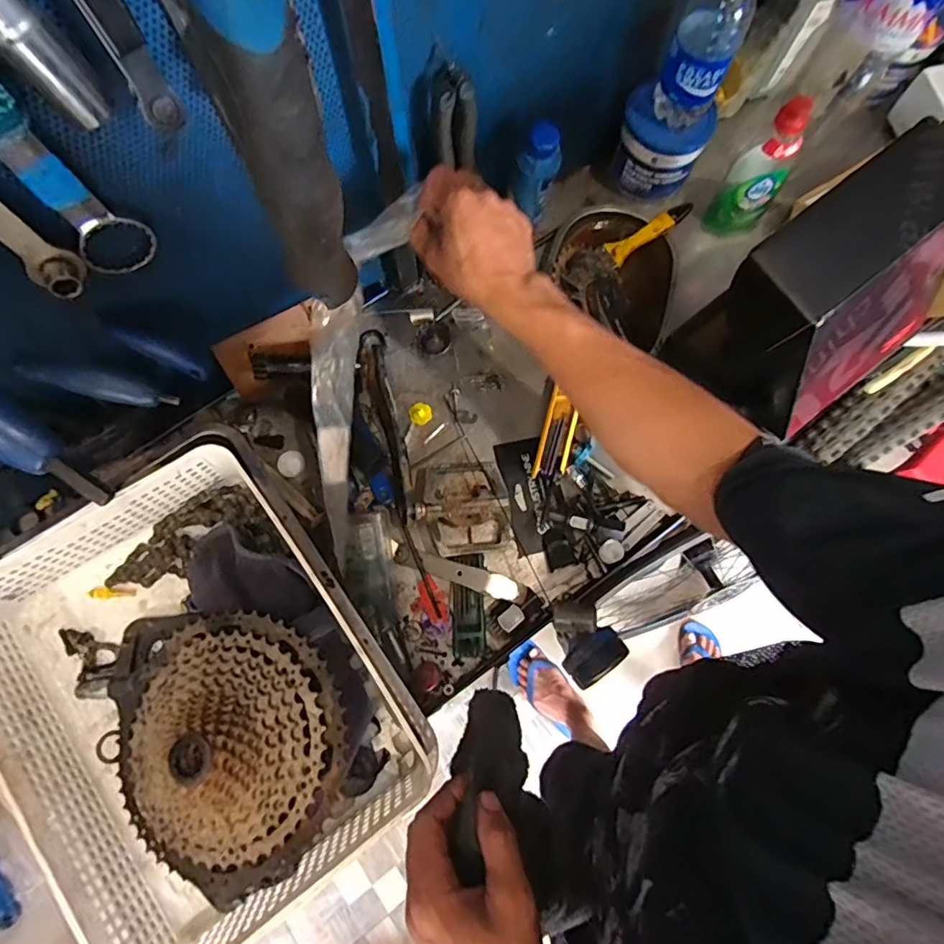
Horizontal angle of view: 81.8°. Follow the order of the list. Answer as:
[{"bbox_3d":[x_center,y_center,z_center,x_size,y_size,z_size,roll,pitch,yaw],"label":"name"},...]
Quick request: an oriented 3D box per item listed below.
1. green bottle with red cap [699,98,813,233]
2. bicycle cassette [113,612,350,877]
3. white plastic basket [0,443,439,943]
[{"bbox_3d":[0.337,-0.350,0.635,0.061,0.167,0.052,37,79,9],"label":"green bottle with red cap"},{"bbox_3d":[-0.194,0.203,0.417,0.186,0.058,0.175,0,76,0],"label":"bicycle cassette"},{"bbox_3d":[-0.216,0.171,0.439,0.243,0.094,0.333,-34,78,-8],"label":"white plastic basket"}]

